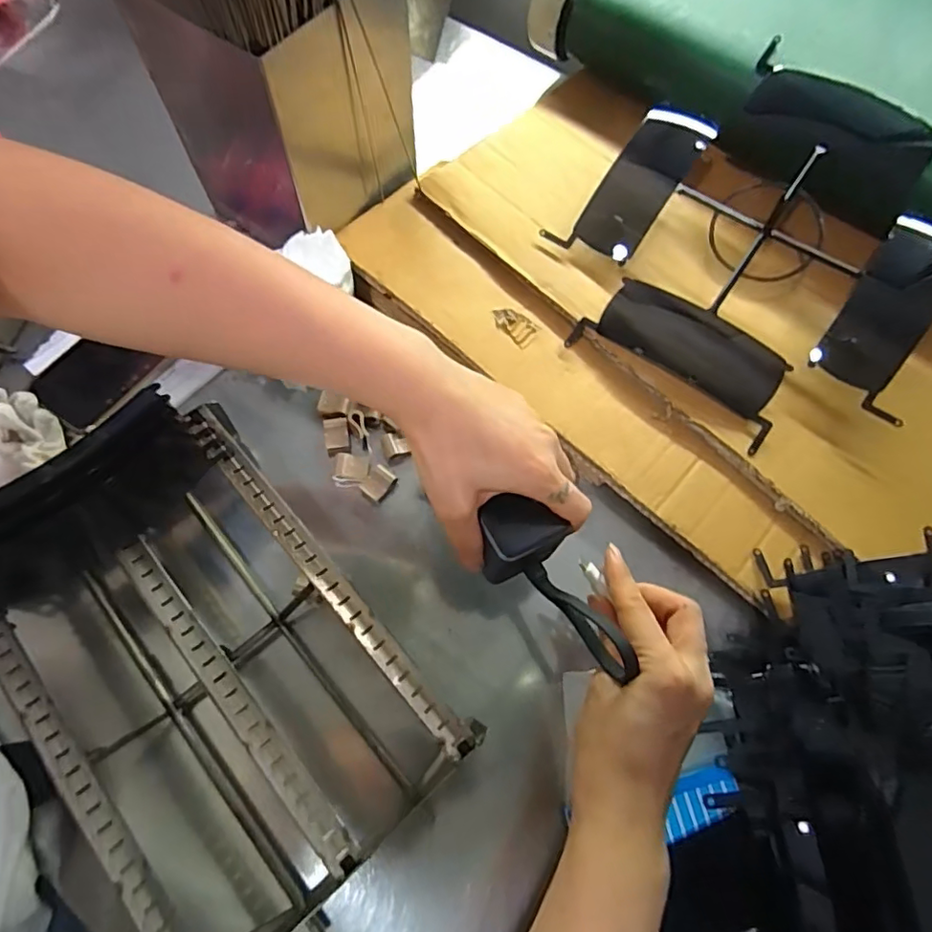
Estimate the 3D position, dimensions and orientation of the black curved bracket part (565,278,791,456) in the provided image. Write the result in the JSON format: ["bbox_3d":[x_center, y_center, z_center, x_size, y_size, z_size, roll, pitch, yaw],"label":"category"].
[{"bbox_3d":[0.184,-0.096,0.485,0.173,0.025,0.078,32,70,12],"label":"black curved bracket part"}]

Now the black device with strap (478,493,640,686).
[{"bbox_3d":[0.049,0.078,0.354,0.054,0.052,0.114,-16,68,-8],"label":"black device with strap"}]

